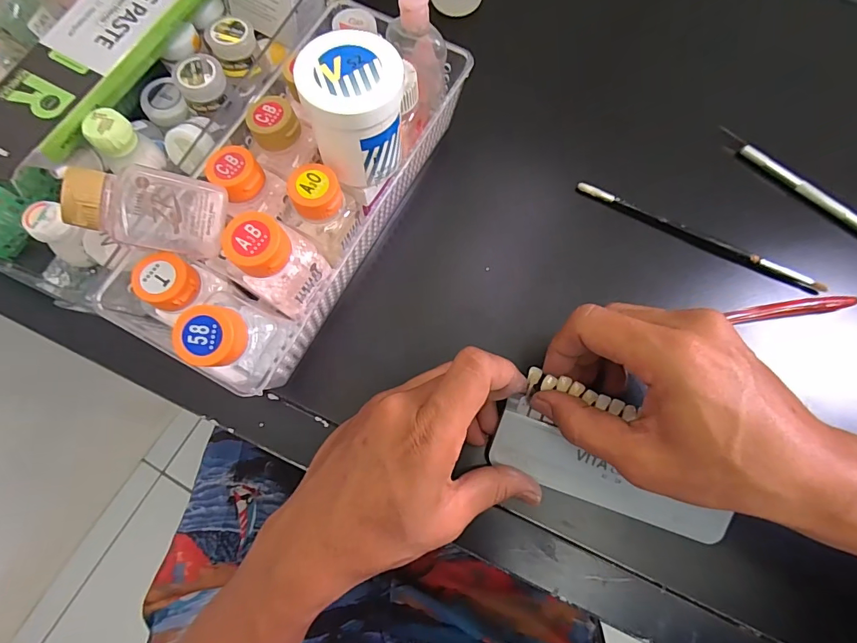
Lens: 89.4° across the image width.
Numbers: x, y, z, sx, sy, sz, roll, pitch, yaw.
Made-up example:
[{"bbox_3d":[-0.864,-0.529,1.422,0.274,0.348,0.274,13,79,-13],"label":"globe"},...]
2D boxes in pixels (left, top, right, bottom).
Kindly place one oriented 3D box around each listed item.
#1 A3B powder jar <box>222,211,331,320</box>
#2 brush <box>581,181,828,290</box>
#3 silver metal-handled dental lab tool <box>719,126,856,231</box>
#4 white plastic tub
[{"bbox_3d":[-0.082,-0.032,0.240,0.035,0.061,0.042,33,75,8],"label":"A3B powder jar"},{"bbox_3d":[0.203,-0.065,0.325,0.189,0.010,0.008,26,74,6],"label":"brush"},{"bbox_3d":[0.290,-0.110,0.341,0.137,0.010,0.007,42,77,10],"label":"silver metal-handled dental lab tool"},{"bbox_3d":[-0.040,-0.116,0.248,0.052,0.058,0.058,-15,75,-6],"label":"white plastic tub"}]

